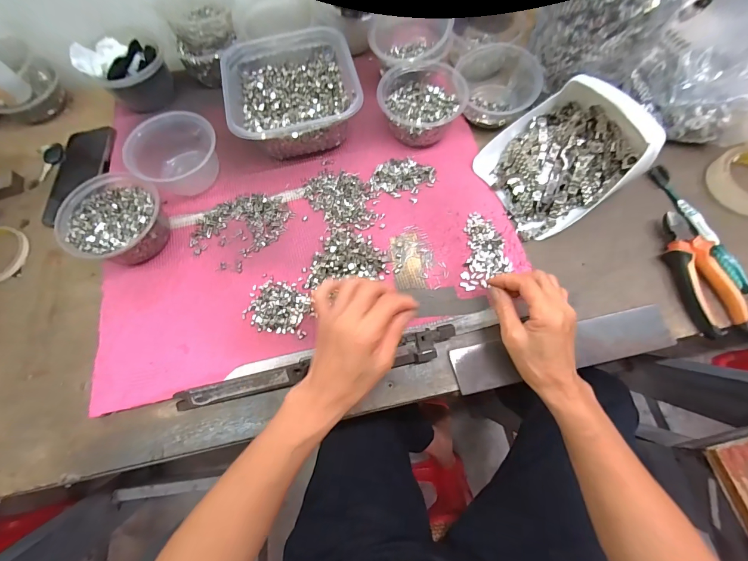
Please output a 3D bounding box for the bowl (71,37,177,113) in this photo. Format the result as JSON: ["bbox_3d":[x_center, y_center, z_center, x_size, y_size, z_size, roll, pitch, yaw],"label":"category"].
[{"bbox_3d":[-0.366,-0.312,0.508,0.092,0.079,0.096,-1,68,2],"label":"bowl"}]

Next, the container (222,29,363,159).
[{"bbox_3d":[-0.114,-0.266,0.473,0.170,0.062,0.178,-14,69,-3],"label":"container"}]

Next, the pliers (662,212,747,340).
[{"bbox_3d":[0.385,-0.008,0.398,0.053,0.029,0.154,-5,68,0],"label":"pliers"}]

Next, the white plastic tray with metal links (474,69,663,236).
[{"bbox_3d":[0.243,-0.164,0.423,0.190,0.078,0.153,-32,71,-10],"label":"white plastic tray with metal links"}]

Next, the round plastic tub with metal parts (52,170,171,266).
[{"bbox_3d":[-0.317,-0.074,0.424,0.116,0.066,0.112,-1,68,2],"label":"round plastic tub with metal parts"}]

